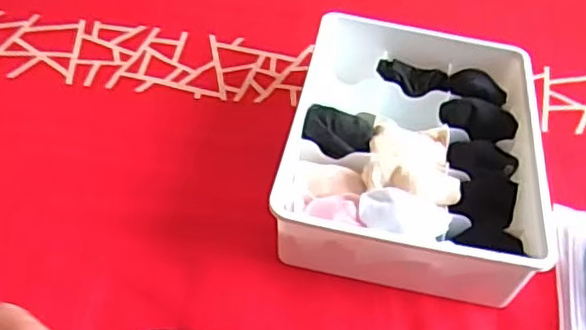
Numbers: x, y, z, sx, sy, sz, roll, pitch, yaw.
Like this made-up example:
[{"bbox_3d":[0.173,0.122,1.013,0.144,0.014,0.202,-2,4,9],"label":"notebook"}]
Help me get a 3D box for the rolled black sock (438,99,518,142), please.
[{"bbox_3d":[0.178,-0.045,0.591,0.072,0.029,0.042,13,50,6],"label":"rolled black sock"}]

